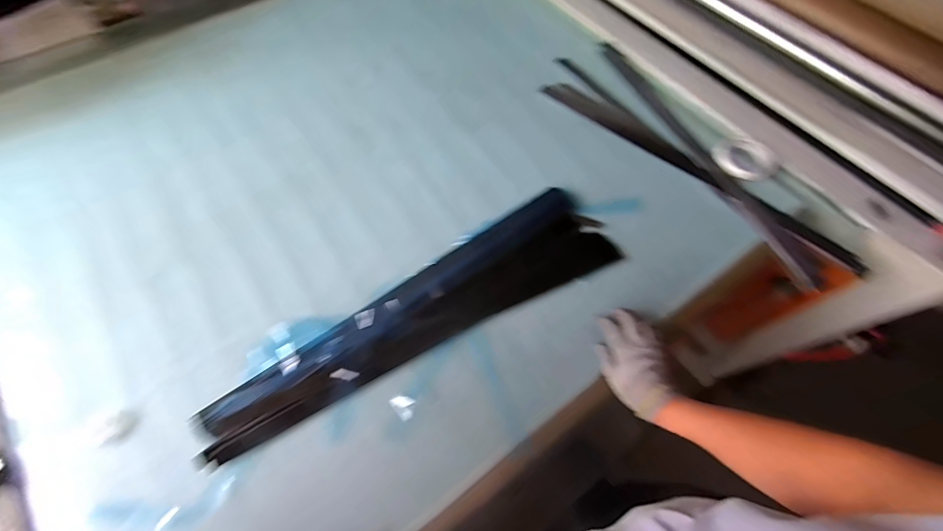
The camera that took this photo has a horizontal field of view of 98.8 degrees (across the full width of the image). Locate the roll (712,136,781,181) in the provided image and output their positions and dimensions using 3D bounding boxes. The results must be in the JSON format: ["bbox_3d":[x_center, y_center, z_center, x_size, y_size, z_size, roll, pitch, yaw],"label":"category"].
[{"bbox_3d":[0.538,-0.212,0.793,0.112,0.016,0.112,0,62,-1],"label":"roll"}]

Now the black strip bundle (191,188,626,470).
[{"bbox_3d":[-0.079,0.063,0.632,0.689,0.042,0.162,-26,65,-14],"label":"black strip bundle"}]

